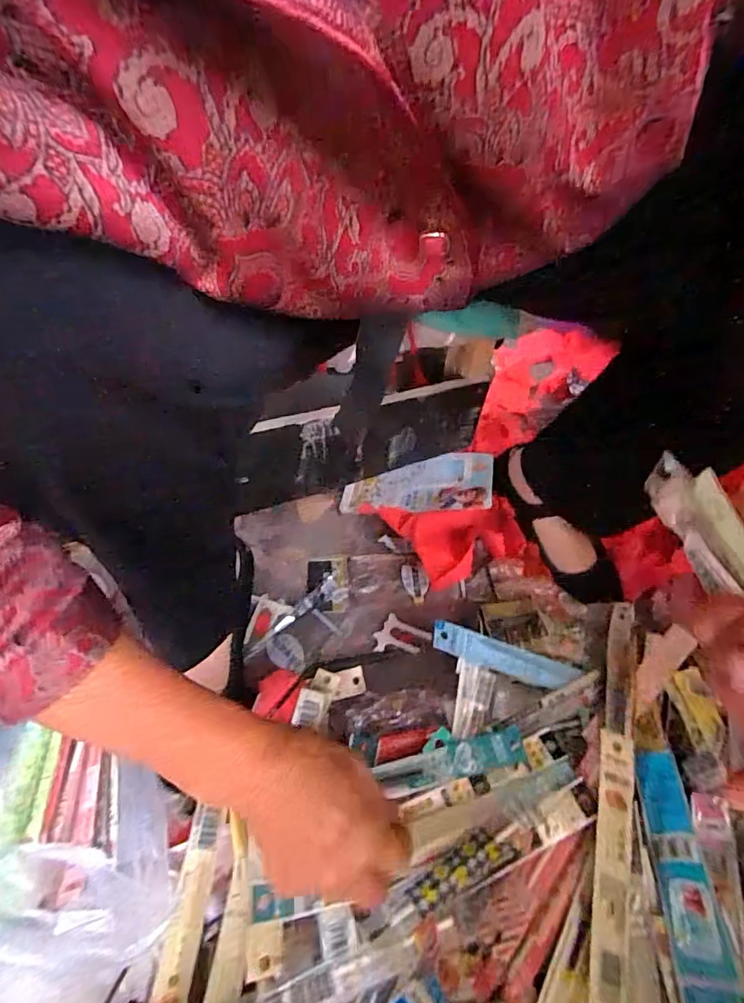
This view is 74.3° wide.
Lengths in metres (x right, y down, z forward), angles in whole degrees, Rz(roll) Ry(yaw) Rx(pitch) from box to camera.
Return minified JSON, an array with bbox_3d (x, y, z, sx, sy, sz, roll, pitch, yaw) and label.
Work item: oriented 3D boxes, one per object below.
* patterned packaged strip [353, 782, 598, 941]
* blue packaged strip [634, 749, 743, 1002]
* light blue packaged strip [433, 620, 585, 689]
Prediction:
[{"bbox_3d":[0.078,0.248,0.343,0.183,0.008,0.026,-17,59,-17],"label":"patterned packaged strip"},{"bbox_3d":[0.216,0.262,0.343,0.032,0.004,0.171,-13,35,22],"label":"blue packaged strip"},{"bbox_3d":[0.120,0.141,0.440,0.143,0.008,0.026,22,75,-11],"label":"light blue packaged strip"}]

